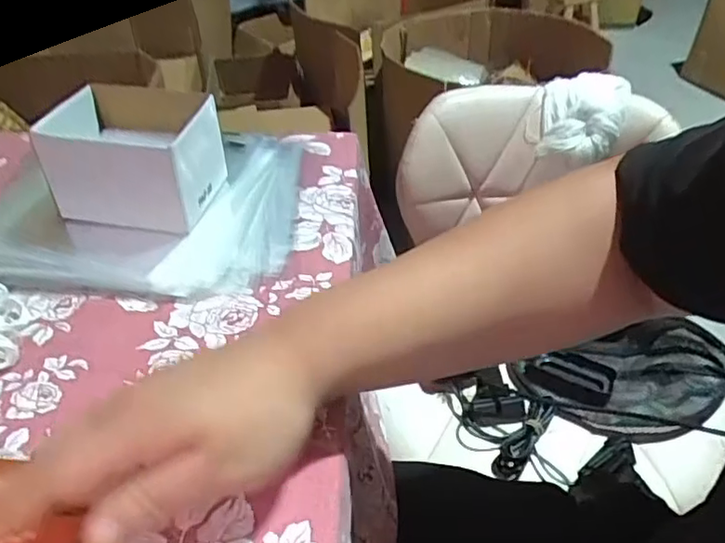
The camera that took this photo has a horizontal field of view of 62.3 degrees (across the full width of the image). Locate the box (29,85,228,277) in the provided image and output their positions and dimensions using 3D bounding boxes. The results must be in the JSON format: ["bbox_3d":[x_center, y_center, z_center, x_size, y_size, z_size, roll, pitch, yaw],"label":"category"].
[{"bbox_3d":[-0.187,-0.089,0.506,0.116,0.095,0.097,5,41,8],"label":"box"}]

